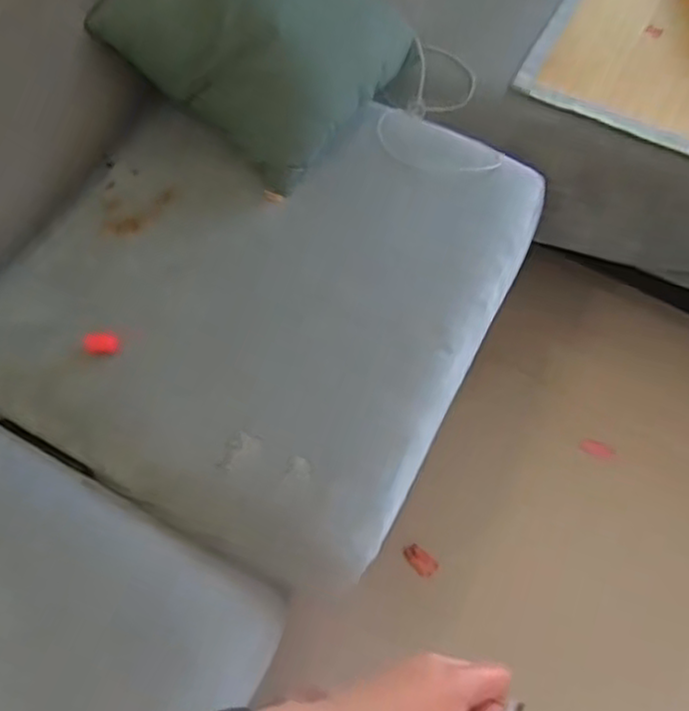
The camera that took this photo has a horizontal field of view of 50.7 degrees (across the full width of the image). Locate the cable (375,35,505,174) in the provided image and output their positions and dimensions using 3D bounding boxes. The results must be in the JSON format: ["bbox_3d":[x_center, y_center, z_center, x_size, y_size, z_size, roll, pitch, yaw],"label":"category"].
[{"bbox_3d":[0.142,-0.403,1.209,0.187,0.055,0.291,-9,65,-4],"label":"cable"}]

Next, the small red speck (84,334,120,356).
[{"bbox_3d":[-0.336,-0.016,1.009,0.050,0.010,0.028,-2,65,0],"label":"small red speck"}]

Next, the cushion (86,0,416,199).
[{"bbox_3d":[-0.113,-0.501,1.116,0.377,0.083,0.399,39,73,-15],"label":"cushion"}]

